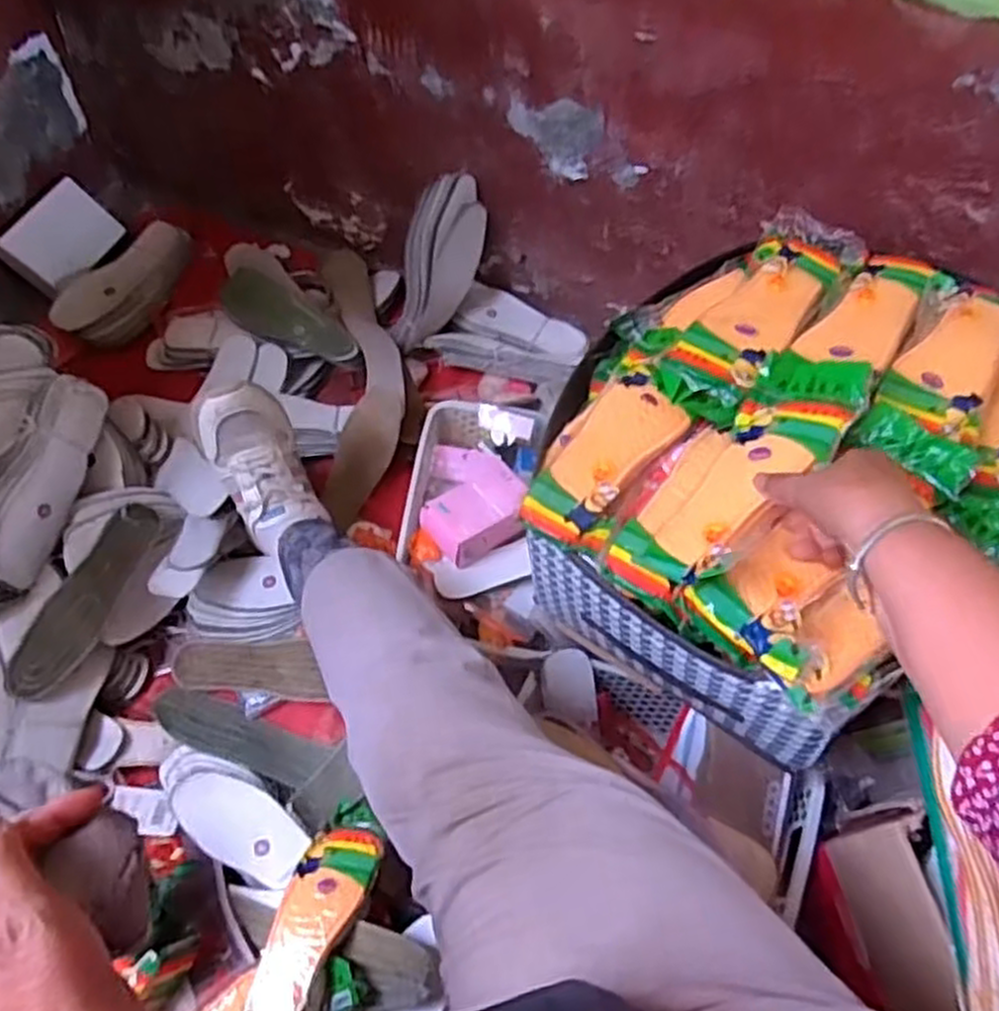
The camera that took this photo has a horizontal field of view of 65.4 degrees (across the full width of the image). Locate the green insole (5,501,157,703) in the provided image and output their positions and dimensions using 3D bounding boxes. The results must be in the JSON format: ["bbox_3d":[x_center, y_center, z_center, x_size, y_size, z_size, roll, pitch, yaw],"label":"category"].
[{"bbox_3d":[-0.427,0.095,0.808,0.062,0.026,0.217,17,62,10],"label":"green insole"}]

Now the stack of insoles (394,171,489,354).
[{"bbox_3d":[-0.080,-0.316,1.021,0.075,0.225,0.075,27,25,16],"label":"stack of insoles"}]

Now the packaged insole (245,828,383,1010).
[{"bbox_3d":[-0.161,0.366,0.669,0.071,0.030,0.177,14,61,9],"label":"packaged insole"}]

